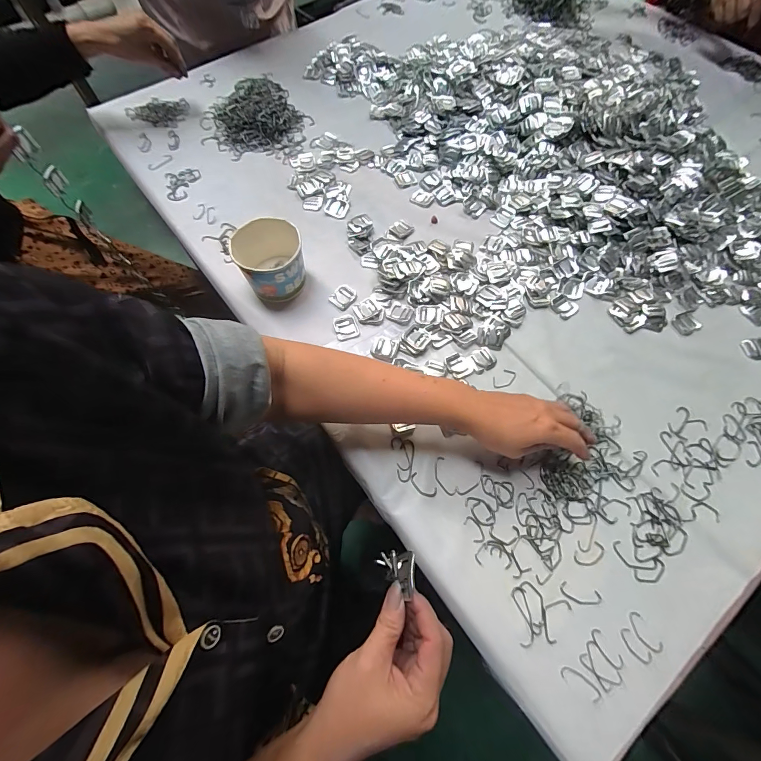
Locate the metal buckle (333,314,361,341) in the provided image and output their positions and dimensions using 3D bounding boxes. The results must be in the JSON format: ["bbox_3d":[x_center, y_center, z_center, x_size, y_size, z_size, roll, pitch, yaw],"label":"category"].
[{"bbox_3d":[-0.047,-0.074,0.507,0.033,0.004,0.039,-17,68,-7],"label":"metal buckle"}]

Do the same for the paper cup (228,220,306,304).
[{"bbox_3d":[-0.151,-0.162,0.505,0.089,0.075,0.086,0,67,0],"label":"paper cup"}]

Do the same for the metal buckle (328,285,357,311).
[{"bbox_3d":[-0.053,-0.122,0.525,0.035,0.004,0.037,39,72,14],"label":"metal buckle"}]

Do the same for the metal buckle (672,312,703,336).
[{"bbox_3d":[0.429,-0.080,0.509,0.036,0.004,0.030,-26,70,-11],"label":"metal buckle"}]

